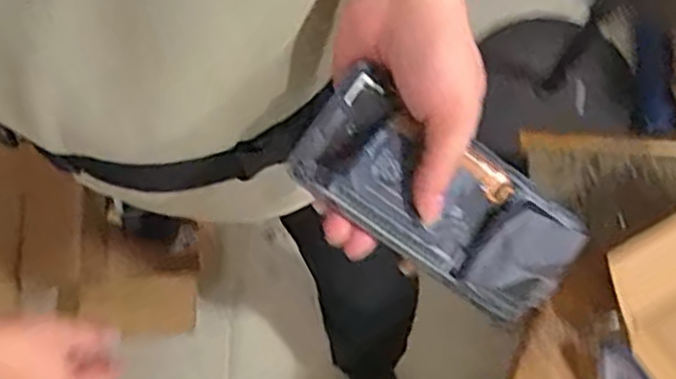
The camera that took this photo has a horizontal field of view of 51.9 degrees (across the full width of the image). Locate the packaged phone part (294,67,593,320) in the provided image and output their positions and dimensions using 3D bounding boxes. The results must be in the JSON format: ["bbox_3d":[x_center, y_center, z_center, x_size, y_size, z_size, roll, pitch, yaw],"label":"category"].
[{"bbox_3d":[0.057,0.007,0.383,0.164,0.008,0.073,35,90,-10],"label":"packaged phone part"}]

